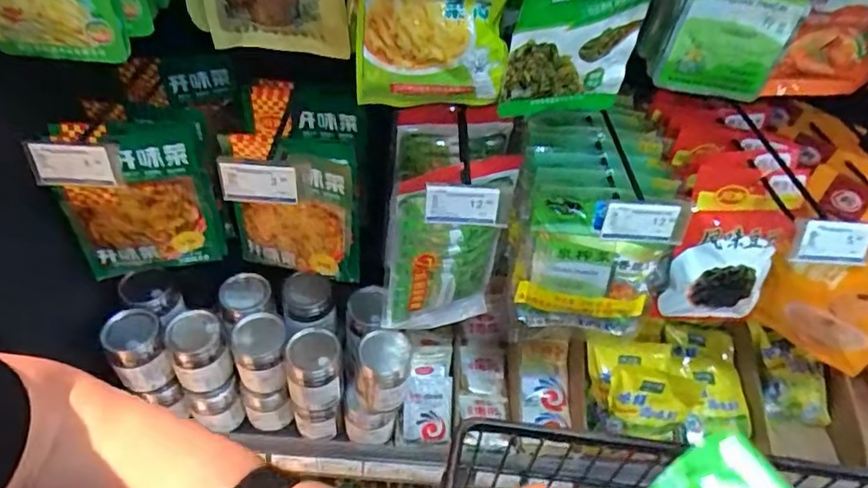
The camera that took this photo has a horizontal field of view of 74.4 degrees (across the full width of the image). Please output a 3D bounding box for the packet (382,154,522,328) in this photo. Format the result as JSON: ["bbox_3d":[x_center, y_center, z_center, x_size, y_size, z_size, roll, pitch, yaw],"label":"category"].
[{"bbox_3d":[0.016,0.017,0.683,0.147,0.264,0.022,-16,50,-21],"label":"packet"}]

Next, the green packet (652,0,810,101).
[{"bbox_3d":[0.268,-0.201,0.501,0.097,0.152,0.018,6,46,-1],"label":"green packet"}]

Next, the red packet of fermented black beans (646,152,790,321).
[{"bbox_3d":[0.354,0.006,0.687,0.136,0.209,0.033,3,27,-5],"label":"red packet of fermented black beans"}]

